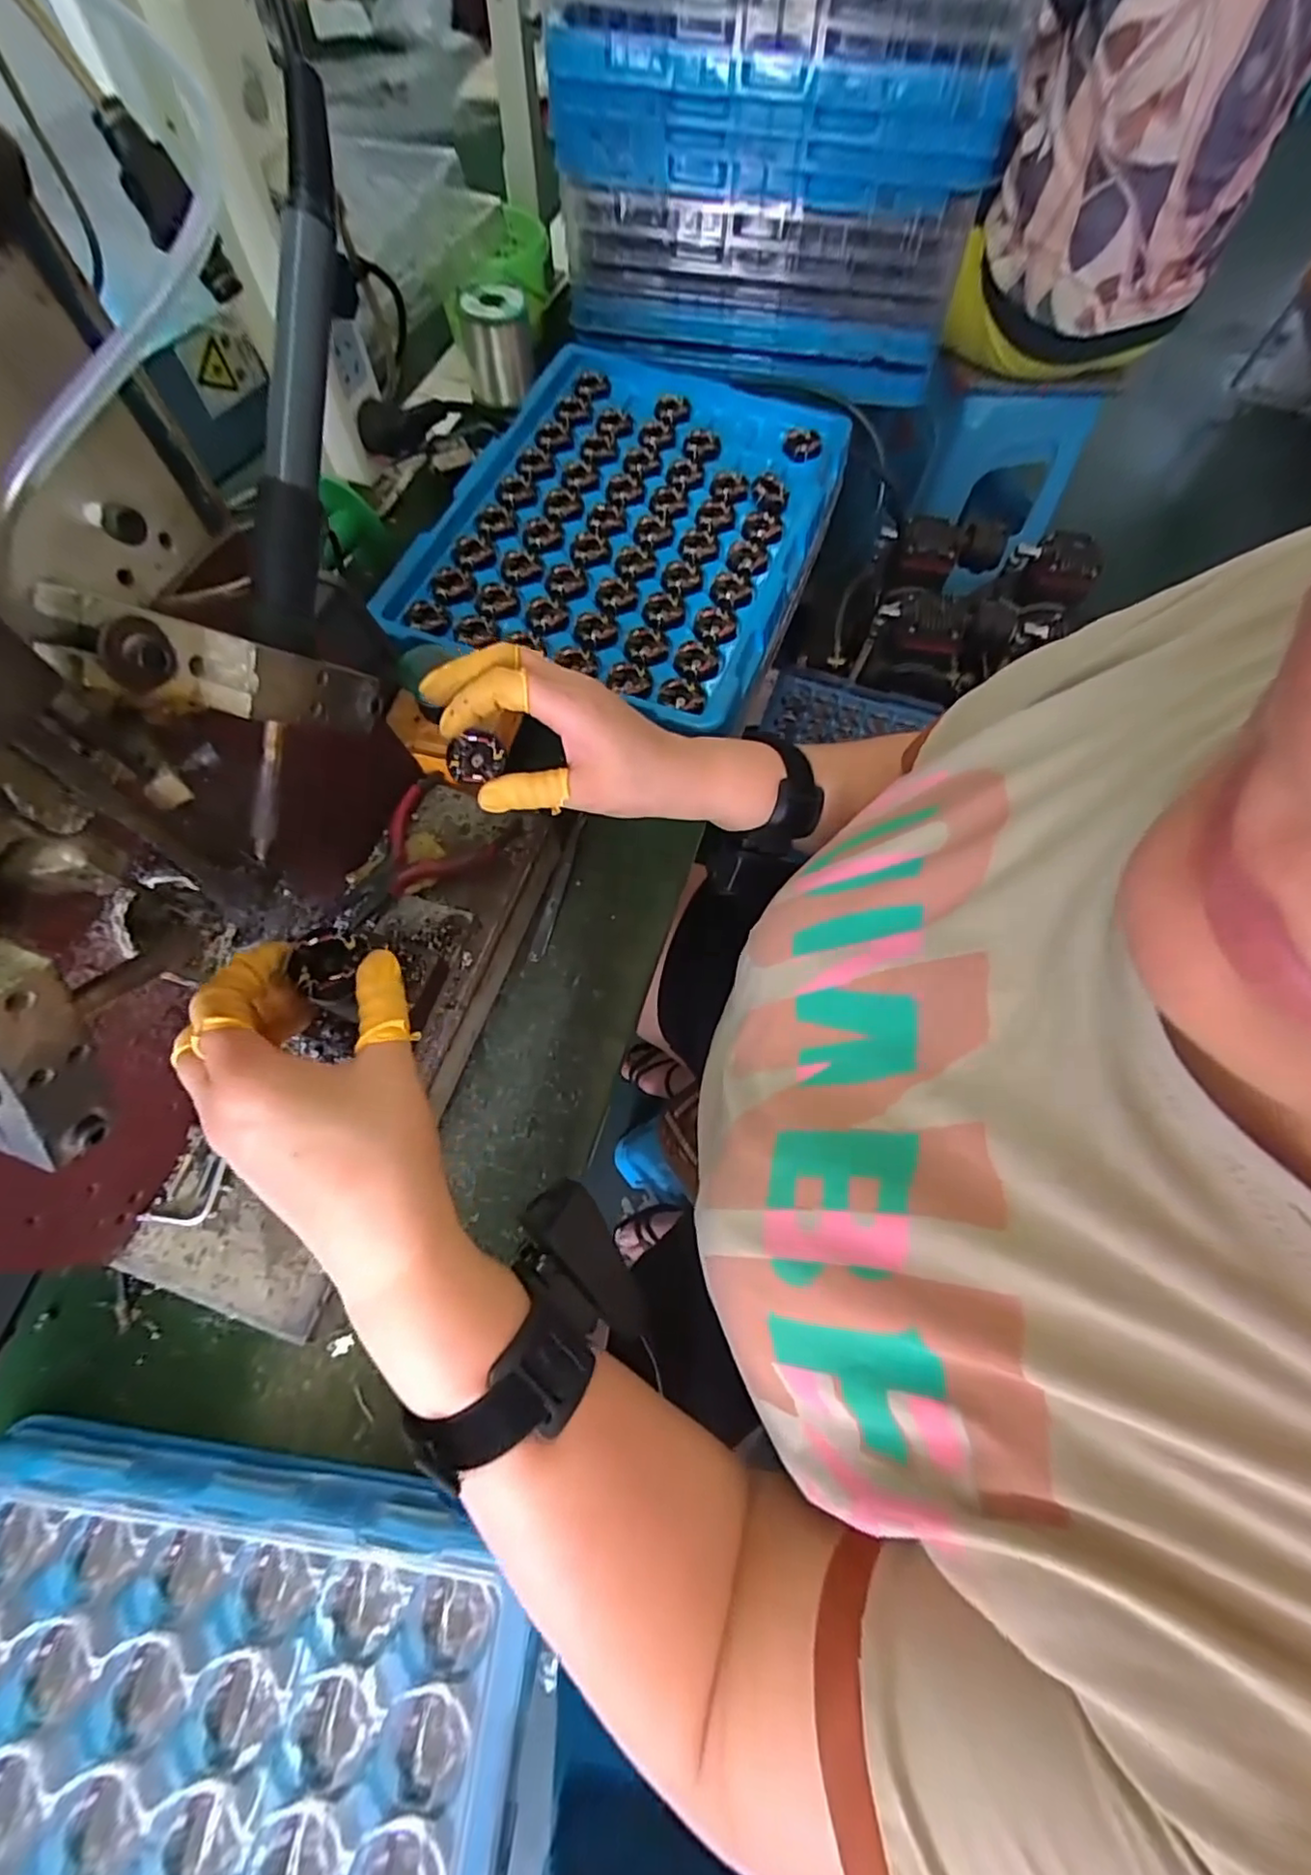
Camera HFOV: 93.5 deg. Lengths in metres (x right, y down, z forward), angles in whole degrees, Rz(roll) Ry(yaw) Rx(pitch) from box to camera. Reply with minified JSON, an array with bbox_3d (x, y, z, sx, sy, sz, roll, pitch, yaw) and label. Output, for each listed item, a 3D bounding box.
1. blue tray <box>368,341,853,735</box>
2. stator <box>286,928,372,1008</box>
[{"bbox_3d":[-0.017,-0.335,0.489,0.274,0.037,0.371,19,68,7],"label":"blue tray"},{"bbox_3d":[-0.142,0.012,0.270,0.027,0.012,0.030,5,69,5],"label":"stator"}]

